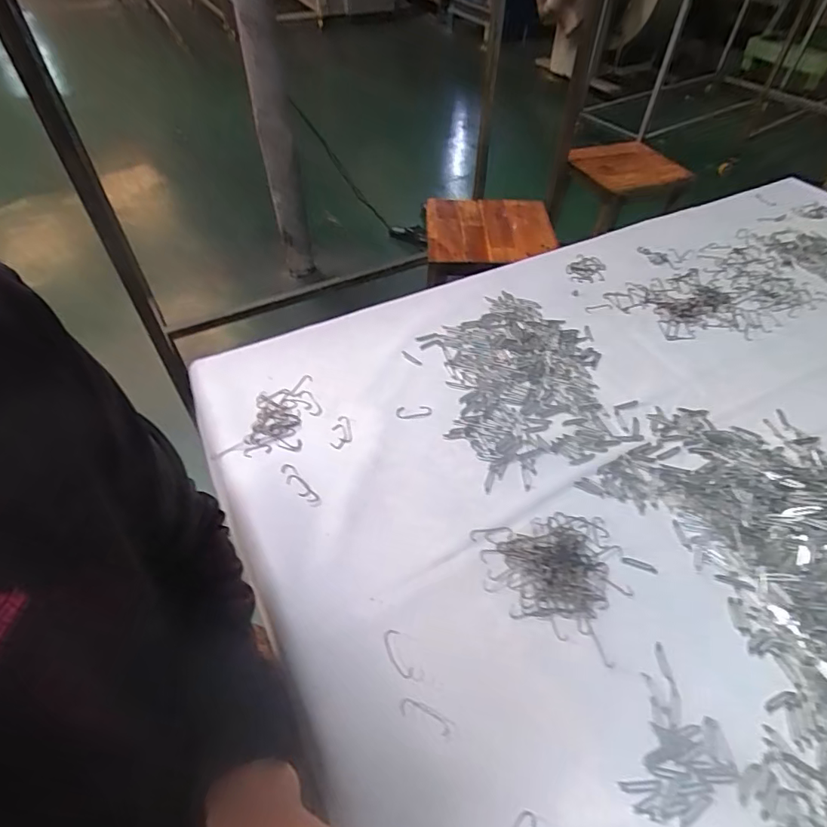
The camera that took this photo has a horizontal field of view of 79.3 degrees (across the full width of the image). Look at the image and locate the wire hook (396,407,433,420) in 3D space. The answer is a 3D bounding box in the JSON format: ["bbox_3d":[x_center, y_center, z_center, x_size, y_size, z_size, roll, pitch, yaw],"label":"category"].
[{"bbox_3d":[0.001,-0.001,0.599,0.043,0.004,0.018,-2,49,-4],"label":"wire hook"}]

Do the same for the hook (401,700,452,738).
[{"bbox_3d":[0.010,0.240,0.395,0.042,0.004,0.013,19,51,14],"label":"hook"}]

